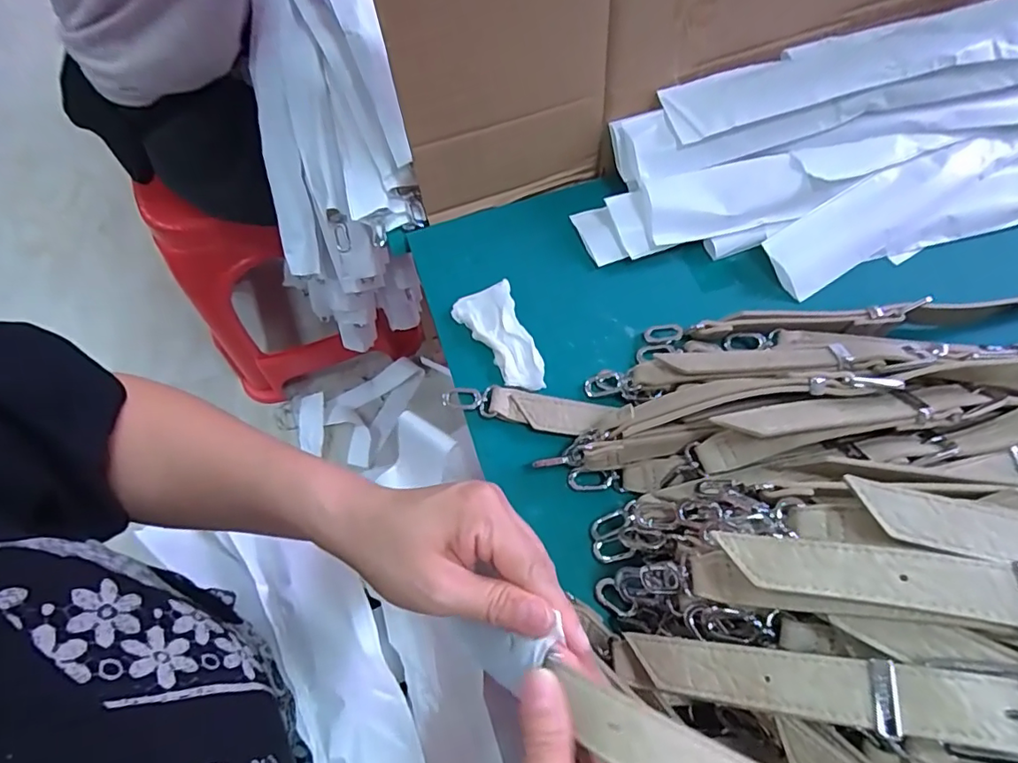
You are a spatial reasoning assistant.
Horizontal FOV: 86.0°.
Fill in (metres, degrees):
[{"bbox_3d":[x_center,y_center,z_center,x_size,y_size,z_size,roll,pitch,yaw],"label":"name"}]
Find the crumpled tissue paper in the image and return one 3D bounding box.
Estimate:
[{"bbox_3d":[-0.008,-0.031,0.420,0.047,0.011,0.093,-20,66,-9],"label":"crumpled tissue paper"}]

